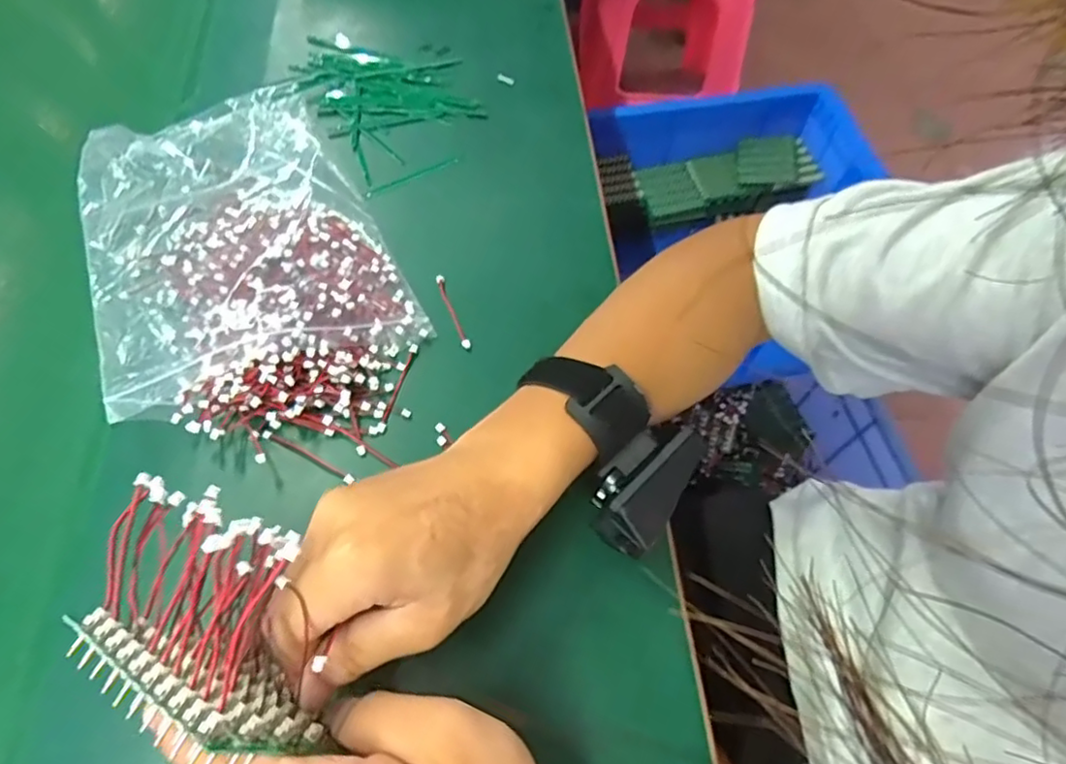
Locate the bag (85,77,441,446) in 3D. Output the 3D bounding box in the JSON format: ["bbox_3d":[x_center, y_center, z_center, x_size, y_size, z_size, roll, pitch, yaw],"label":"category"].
[{"bbox_3d":[-0.181,-0.085,0.391,0.162,0.033,0.277,-24,63,-14],"label":"bag"}]

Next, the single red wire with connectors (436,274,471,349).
[{"bbox_3d":[-0.050,-0.045,0.388,0.005,0.004,0.057,-18,62,-11],"label":"single red wire with connectors"}]

